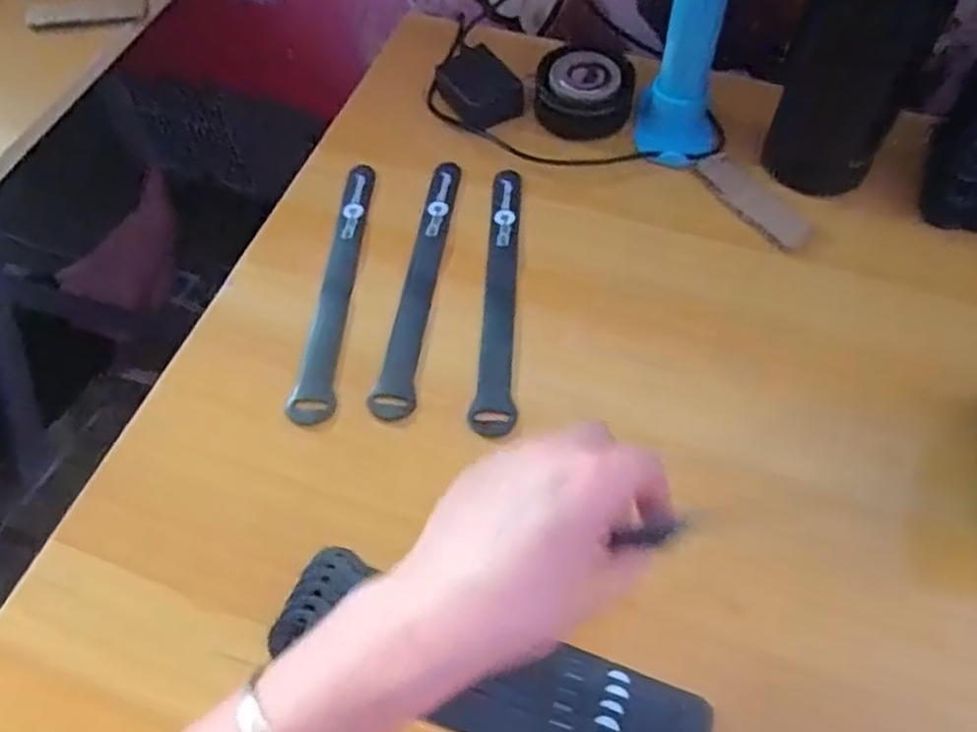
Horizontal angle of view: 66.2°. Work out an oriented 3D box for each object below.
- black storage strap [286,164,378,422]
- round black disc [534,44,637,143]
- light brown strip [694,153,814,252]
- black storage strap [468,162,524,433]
[{"bbox_3d":[-0.092,-0.054,0.468,0.024,0.005,0.202,3,56,4],"label":"black storage strap"},{"bbox_3d":[0.070,-0.200,0.545,0.070,0.024,0.070,-1,59,2],"label":"round black disc"},{"bbox_3d":[0.177,-0.112,0.503,0.028,0.006,0.086,-36,64,-17],"label":"light brown strip"},{"bbox_3d":[0.007,-0.049,0.462,0.023,0.004,0.204,0,56,4],"label":"black storage strap"}]

